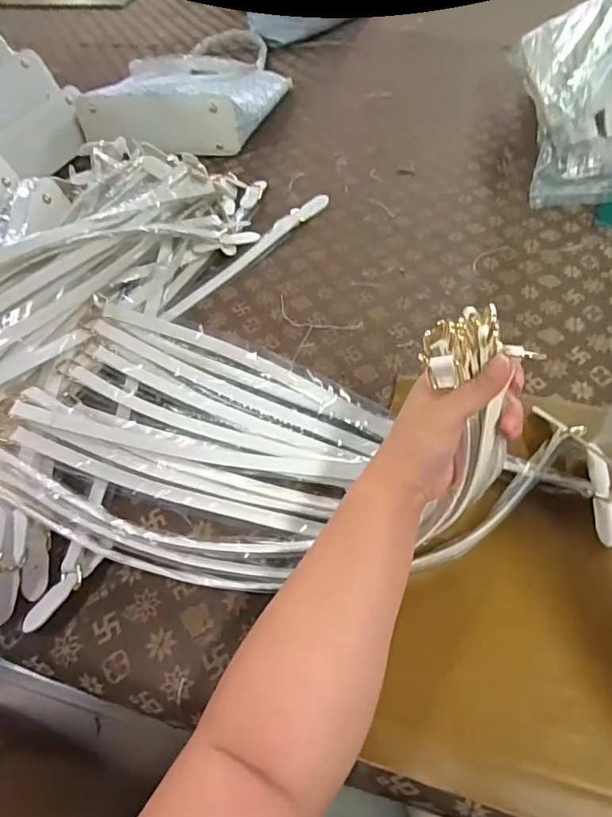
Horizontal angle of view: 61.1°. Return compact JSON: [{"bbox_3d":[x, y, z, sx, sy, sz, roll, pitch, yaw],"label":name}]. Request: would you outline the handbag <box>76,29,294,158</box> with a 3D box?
[{"bbox_3d":[-0.201,-0.539,0.887,0.282,0.093,0.260,14,55,14],"label":"handbag"}]

